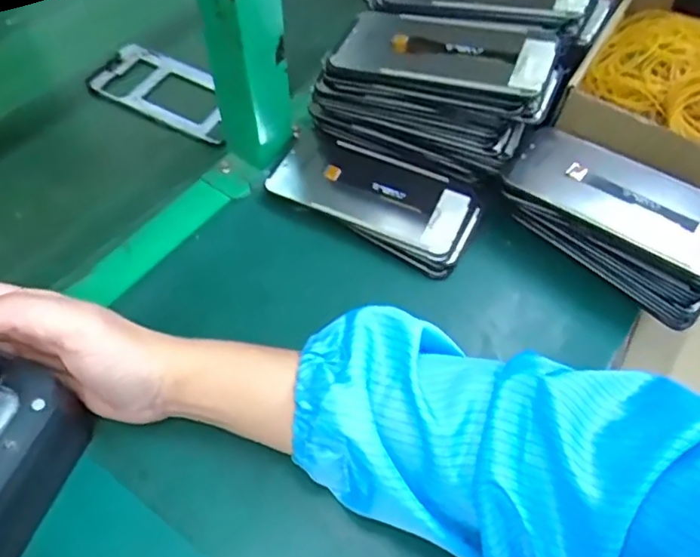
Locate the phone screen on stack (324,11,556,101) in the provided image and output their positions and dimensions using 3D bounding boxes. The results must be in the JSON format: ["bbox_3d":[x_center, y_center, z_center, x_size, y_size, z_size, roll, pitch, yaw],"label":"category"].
[{"bbox_3d":[0.070,-0.169,0.418,0.156,0.012,0.076,20,62,23],"label":"phone screen on stack"}]

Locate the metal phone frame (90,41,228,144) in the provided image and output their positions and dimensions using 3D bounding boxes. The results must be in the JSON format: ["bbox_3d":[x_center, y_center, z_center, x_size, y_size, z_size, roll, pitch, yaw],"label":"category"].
[{"bbox_3d":[-0.171,-0.179,0.538,0.157,0.005,0.078,26,60,14],"label":"metal phone frame"}]

